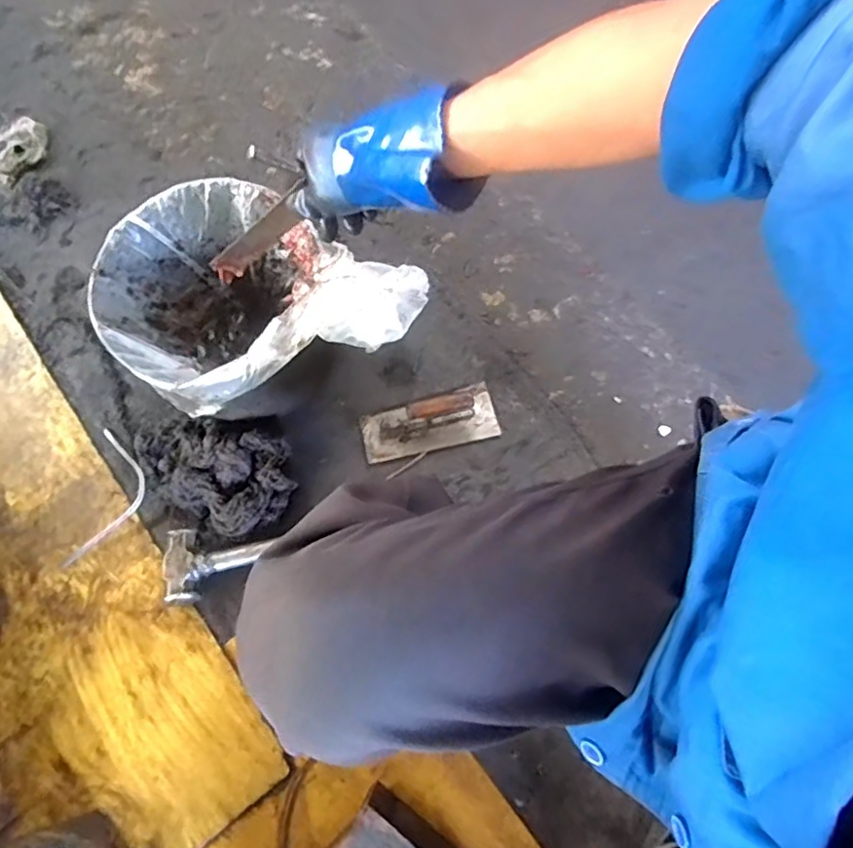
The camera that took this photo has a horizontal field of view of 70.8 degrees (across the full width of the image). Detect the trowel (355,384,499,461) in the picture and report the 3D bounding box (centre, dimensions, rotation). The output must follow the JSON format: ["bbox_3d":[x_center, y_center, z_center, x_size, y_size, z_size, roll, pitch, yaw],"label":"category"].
[{"bbox_3d":[0.004,-0.010,0.884,0.203,0.057,0.087,-13,73,-3],"label":"trowel"}]

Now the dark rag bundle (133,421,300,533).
[{"bbox_3d":[-0.309,0.071,0.871,0.232,0.058,0.151,26,75,8],"label":"dark rag bundle"}]

